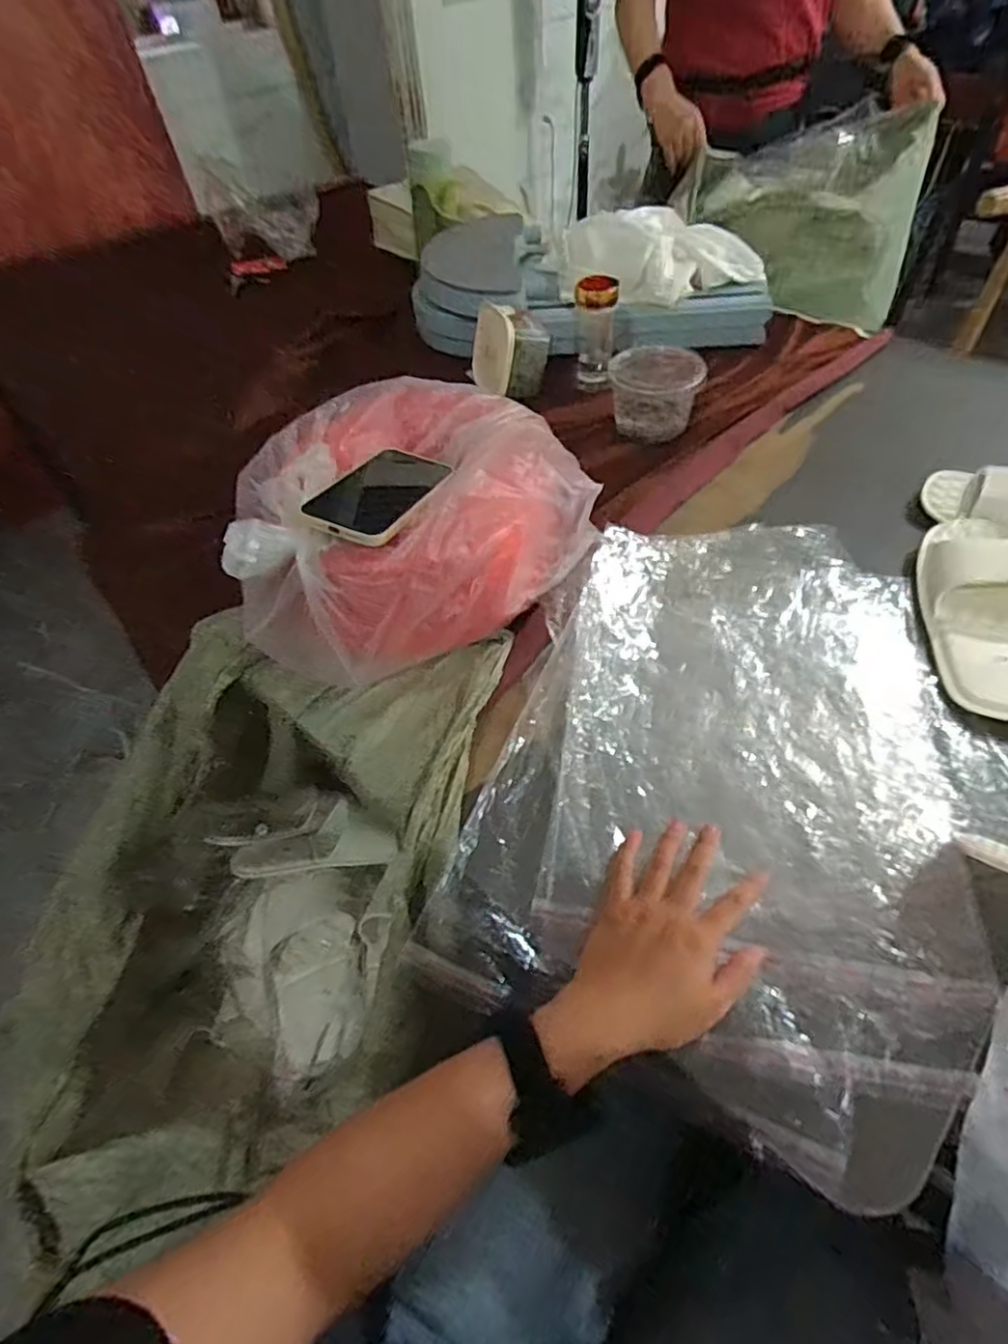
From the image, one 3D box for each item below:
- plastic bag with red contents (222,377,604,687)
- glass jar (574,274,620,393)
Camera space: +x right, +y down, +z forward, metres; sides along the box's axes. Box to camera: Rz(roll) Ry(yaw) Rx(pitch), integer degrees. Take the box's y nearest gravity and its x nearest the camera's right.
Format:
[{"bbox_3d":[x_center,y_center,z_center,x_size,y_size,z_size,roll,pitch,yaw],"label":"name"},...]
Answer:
[{"bbox_3d":[-0.074,-0.149,0.632,0.312,0.157,0.284,-2,51,3],"label":"plastic bag with red contents"},{"bbox_3d":[0.124,-0.457,0.881,0.051,0.158,0.051,-1,51,4],"label":"glass jar"}]

